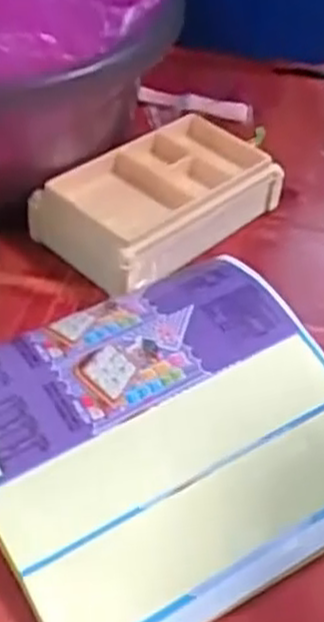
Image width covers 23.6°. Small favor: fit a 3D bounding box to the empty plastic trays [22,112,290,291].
[{"bbox_3d":[0.002,-0.065,0.459,0.144,0.039,0.080,-32,57,-32],"label":"empty plastic trays"}]

